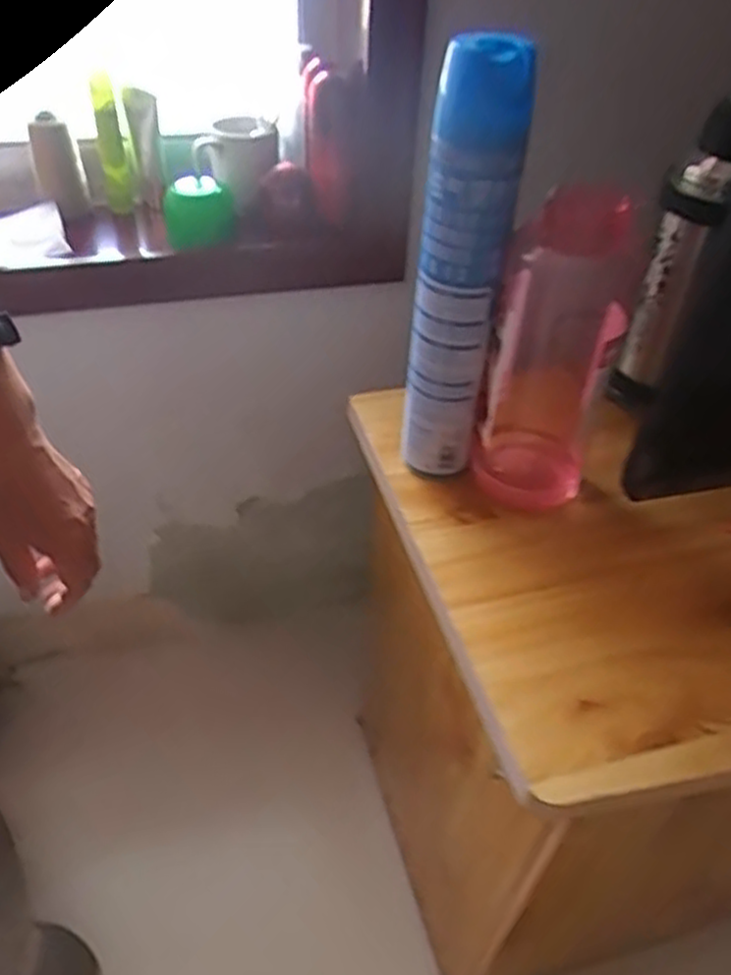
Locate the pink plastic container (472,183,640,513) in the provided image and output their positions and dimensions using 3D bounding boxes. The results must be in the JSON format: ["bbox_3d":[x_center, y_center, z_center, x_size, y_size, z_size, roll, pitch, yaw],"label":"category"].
[{"bbox_3d":[0.142,-0.106,0.610,0.093,0.235,0.114,8,44,6],"label":"pink plastic container"}]

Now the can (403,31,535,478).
[{"bbox_3d":[0.069,-0.151,0.572,0.062,0.315,0.051,3,43,0],"label":"can"}]

